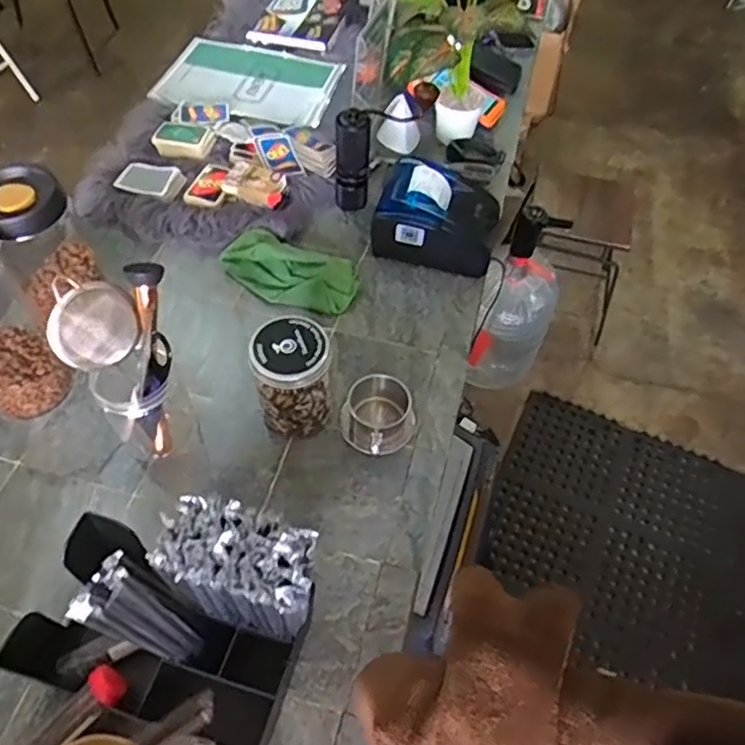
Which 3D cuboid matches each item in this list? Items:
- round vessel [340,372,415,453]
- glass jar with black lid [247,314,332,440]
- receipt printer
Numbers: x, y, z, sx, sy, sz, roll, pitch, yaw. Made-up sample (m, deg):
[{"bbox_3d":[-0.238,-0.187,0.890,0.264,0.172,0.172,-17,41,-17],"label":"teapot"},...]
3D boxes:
[{"bbox_3d":[0.004,0.049,0.741,0.087,0.060,0.081,0,55,0],"label":"round vessel"},{"bbox_3d":[-0.092,0.009,0.725,0.085,0.133,0.084,0,55,0],"label":"glass jar with black lid"},{"bbox_3d":[0.098,-0.234,0.911,0.169,0.108,0.126,14,56,9],"label":"receipt printer"}]

